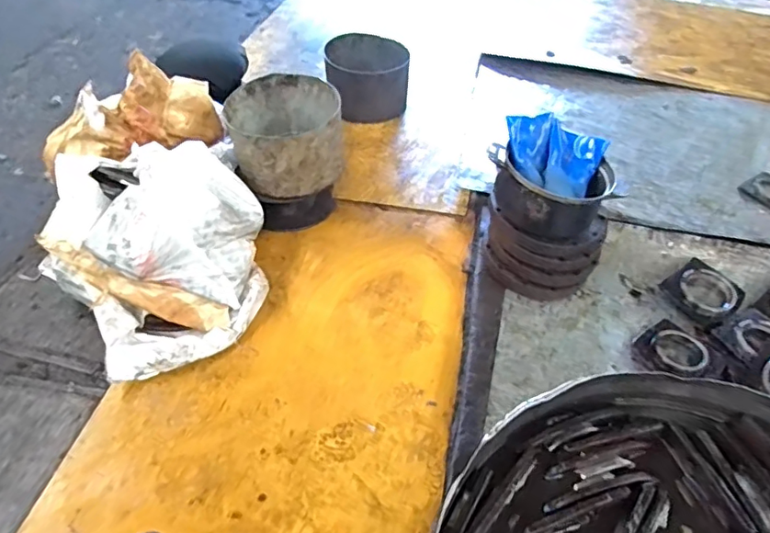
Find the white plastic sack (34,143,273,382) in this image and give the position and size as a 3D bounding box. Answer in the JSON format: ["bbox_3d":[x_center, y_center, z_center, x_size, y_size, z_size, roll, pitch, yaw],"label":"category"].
[{"bbox_3d":[-0.455,-0.042,1.142,0.433,0.264,0.391,-27,53,-25],"label":"white plastic sack"}]

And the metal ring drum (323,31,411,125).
[{"bbox_3d":[-0.061,-0.630,1.817,0.271,0.199,0.300,-3,46,-5],"label":"metal ring drum"}]

